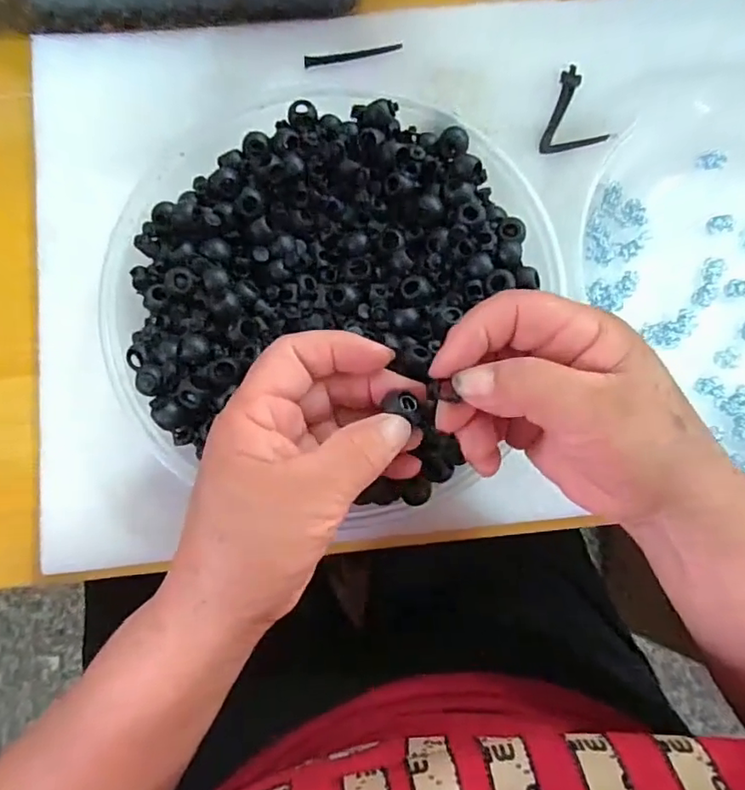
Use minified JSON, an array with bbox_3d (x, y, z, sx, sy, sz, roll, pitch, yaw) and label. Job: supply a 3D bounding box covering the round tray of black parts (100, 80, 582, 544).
[{"bbox_3d":[-0.010,-0.053,0.305,0.244,0.055,0.235,0,80,1],"label":"round tray of black parts"}]

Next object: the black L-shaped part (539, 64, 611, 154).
[{"bbox_3d":[0.116,-0.172,0.342,0.040,0.004,0.052,-12,80,-1],"label":"black L-shaped part"}]

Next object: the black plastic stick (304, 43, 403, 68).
[{"bbox_3d":[-0.012,-0.215,0.359,0.062,0.004,0.008,-11,80,-1],"label":"black plastic stick"}]

